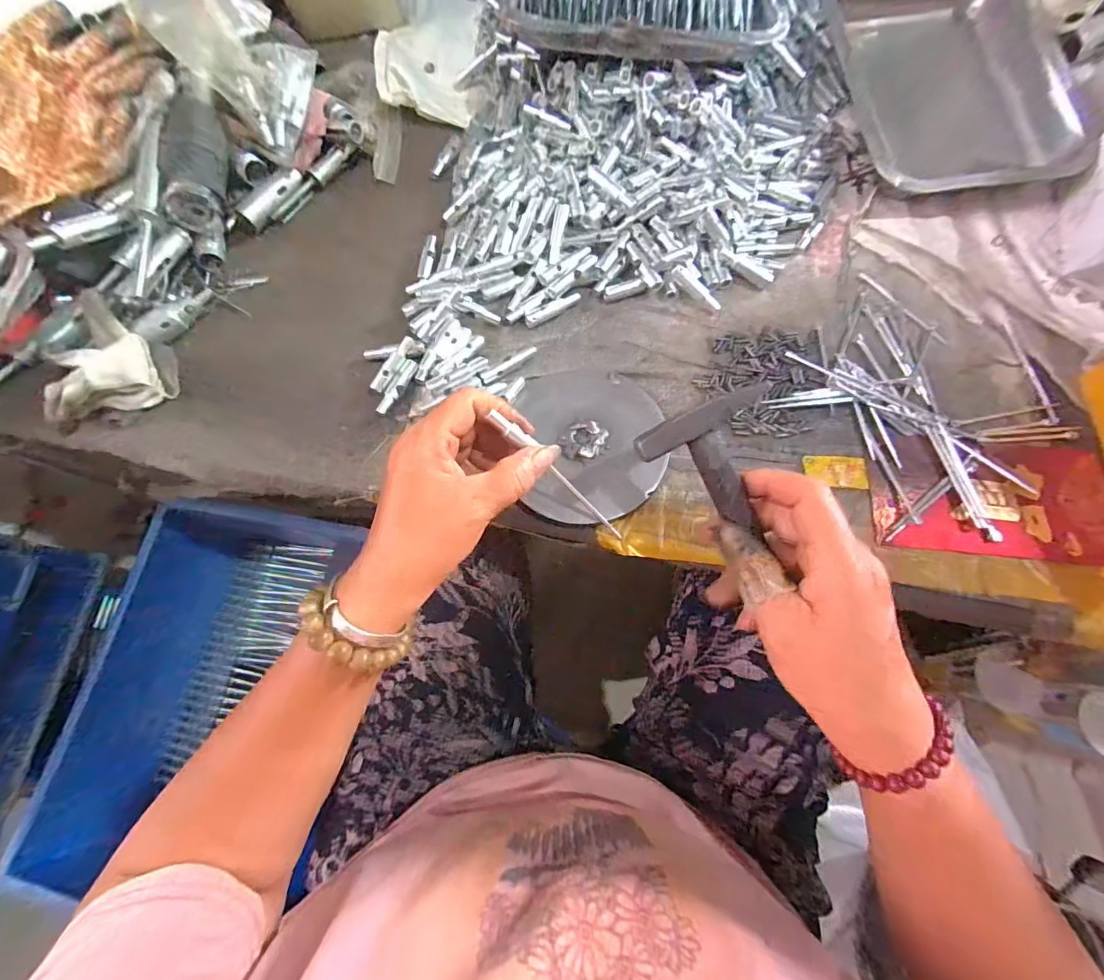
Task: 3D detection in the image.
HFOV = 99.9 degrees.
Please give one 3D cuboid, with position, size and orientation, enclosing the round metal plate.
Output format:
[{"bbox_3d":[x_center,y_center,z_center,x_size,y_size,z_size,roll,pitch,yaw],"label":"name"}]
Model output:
[{"bbox_3d":[0.028,-0.035,0.348,0.108,0.017,0.123,5,72,3],"label":"round metal plate"}]

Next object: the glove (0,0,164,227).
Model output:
[{"bbox_3d":[-0.390,-0.308,0.374,0.091,0.054,0.218,5,73,4],"label":"glove"}]

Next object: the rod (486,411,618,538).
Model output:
[{"bbox_3d":[0.007,-0.006,0.306,0.123,0.012,0.010,44,74,-29],"label":"rod"}]

